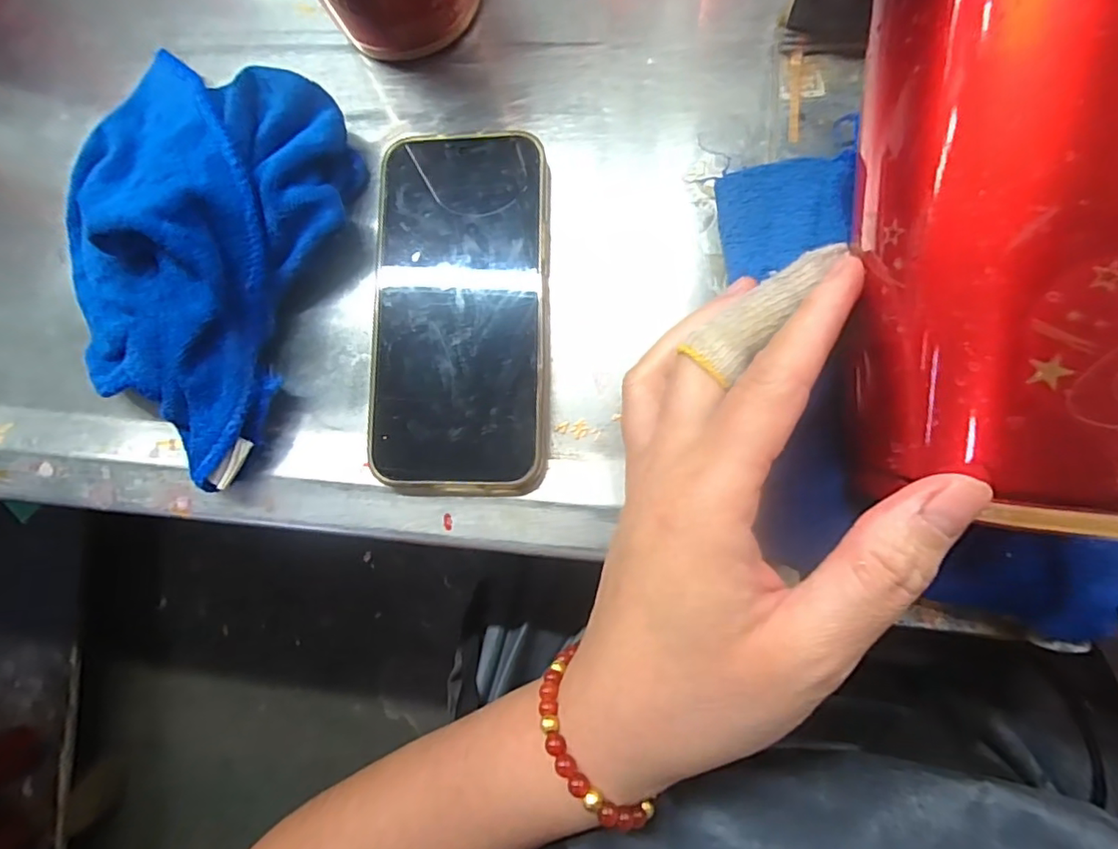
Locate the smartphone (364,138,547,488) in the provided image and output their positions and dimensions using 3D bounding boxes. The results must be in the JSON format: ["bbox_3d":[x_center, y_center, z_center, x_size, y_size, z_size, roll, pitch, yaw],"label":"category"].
[{"bbox_3d":[-0.043,-0.050,0.248,0.078,0.006,0.158,0,85,6],"label":"smartphone"}]

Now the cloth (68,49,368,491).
[{"bbox_3d":[-0.176,-0.080,0.246,0.137,0.056,0.171,23,87,11],"label":"cloth"}]

